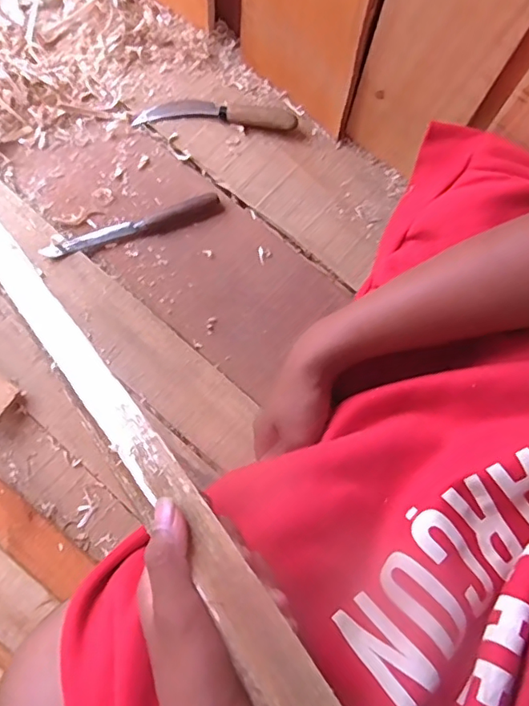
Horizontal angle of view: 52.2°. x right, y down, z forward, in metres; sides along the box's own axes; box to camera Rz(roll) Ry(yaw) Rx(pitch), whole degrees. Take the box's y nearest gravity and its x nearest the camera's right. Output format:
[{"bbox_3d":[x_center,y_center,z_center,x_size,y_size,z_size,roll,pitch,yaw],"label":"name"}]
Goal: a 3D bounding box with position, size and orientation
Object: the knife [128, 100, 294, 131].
[{"bbox_3d":[-0.062,-0.314,0.698,0.204,0.025,0.045,3,75,-1],"label":"knife"}]

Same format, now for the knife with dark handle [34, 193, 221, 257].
[{"bbox_3d":[-0.161,-0.154,0.665,0.218,0.014,0.019,-19,77,-6],"label":"knife with dark handle"}]

